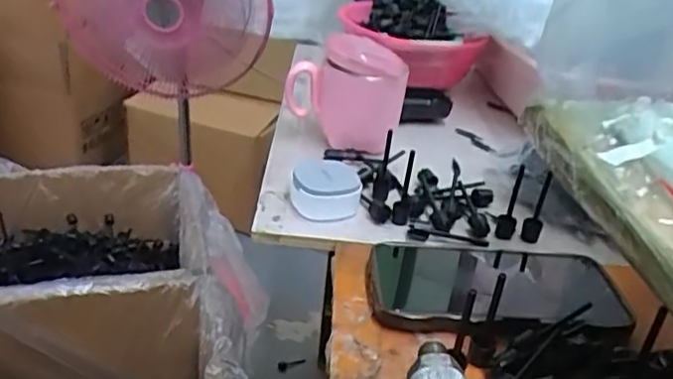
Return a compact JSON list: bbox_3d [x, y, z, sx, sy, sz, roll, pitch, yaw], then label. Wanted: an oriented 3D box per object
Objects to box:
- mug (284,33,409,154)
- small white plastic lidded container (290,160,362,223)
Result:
[{"bbox_3d":[0.007,-0.092,0.584,0.113,0.105,0.070,8,30,2],"label":"mug"},{"bbox_3d":[-0.009,0.001,0.496,0.050,0.028,0.050,5,30,-3],"label":"small white plastic lidded container"}]

